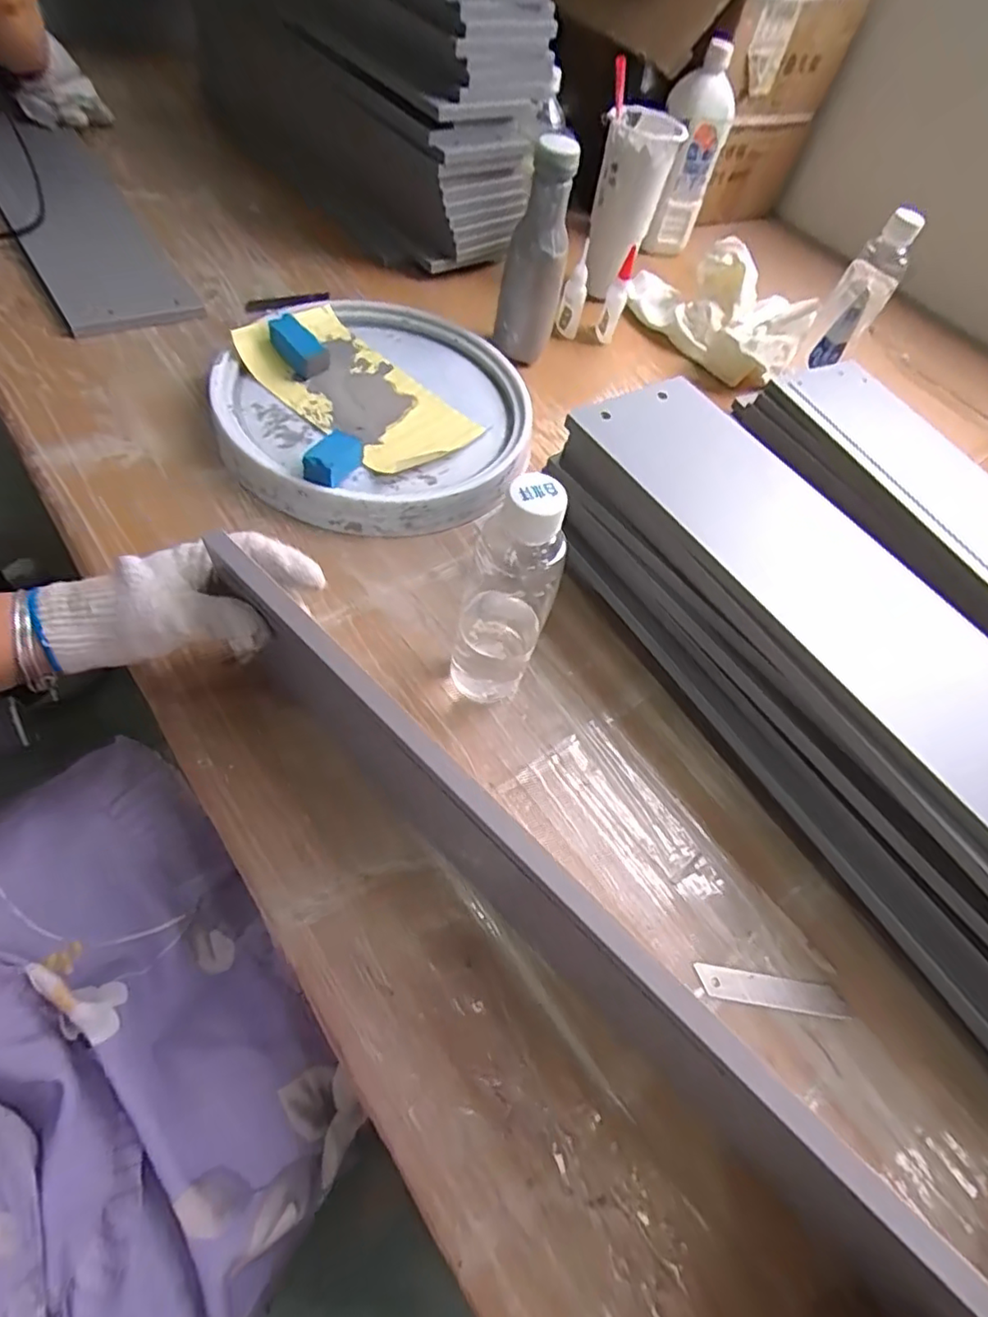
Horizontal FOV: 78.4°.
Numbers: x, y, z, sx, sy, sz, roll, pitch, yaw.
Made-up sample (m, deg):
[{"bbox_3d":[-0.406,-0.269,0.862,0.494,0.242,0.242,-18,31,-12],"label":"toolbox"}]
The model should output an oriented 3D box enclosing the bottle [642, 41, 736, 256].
[{"bbox_3d":[0.252,-0.672,0.814,0.089,0.206,0.075,-12,61,-19],"label":"bottle"}]

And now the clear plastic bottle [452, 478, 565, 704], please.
[{"bbox_3d":[0.008,-0.037,0.393,0.062,0.189,0.058,16,57,-1],"label":"clear plastic bottle"}]

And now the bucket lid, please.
[{"bbox_3d":[-0.110,-0.249,0.579,0.293,0.039,0.299,-3,59,-14],"label":"bucket lid"}]

